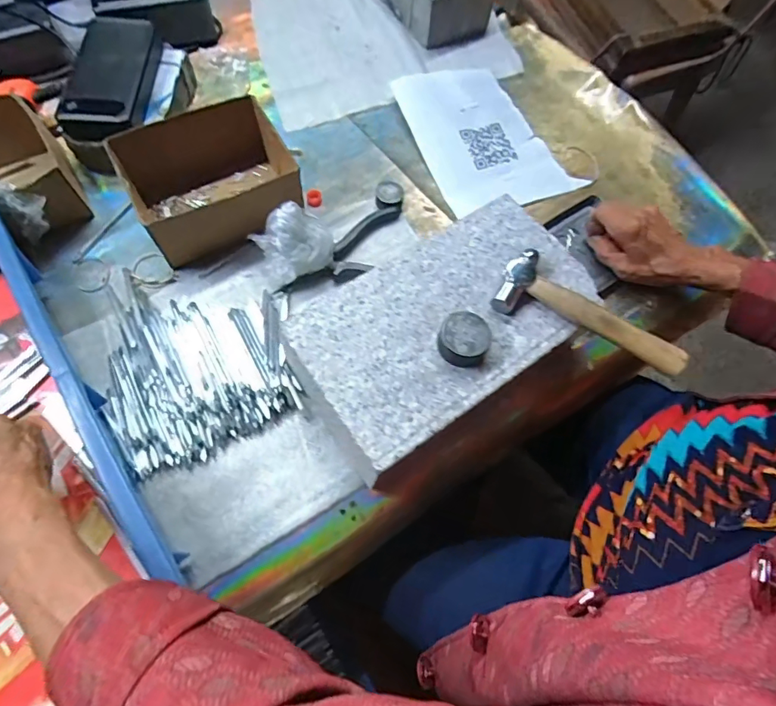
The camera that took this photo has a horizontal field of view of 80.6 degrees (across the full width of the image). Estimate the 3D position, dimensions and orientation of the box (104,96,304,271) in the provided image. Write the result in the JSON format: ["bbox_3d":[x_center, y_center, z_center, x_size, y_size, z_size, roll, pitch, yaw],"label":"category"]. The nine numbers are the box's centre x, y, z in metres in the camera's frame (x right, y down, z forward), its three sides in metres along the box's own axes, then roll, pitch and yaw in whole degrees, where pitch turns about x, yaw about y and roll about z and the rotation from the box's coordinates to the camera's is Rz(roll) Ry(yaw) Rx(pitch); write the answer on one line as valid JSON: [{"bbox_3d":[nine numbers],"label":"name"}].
[{"bbox_3d":[-0.176,-0.170,0.461,0.149,0.066,0.126,-24,70,-12],"label":"box"}]

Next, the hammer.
[{"bbox_3d":[0.162,-0.032,0.360,0.149,0.016,0.053,24,68,8],"label":"hammer"}]

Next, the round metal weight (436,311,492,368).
[{"bbox_3d":[0.058,-0.010,0.348,0.037,0.021,0.035,1,67,-2],"label":"round metal weight"}]

